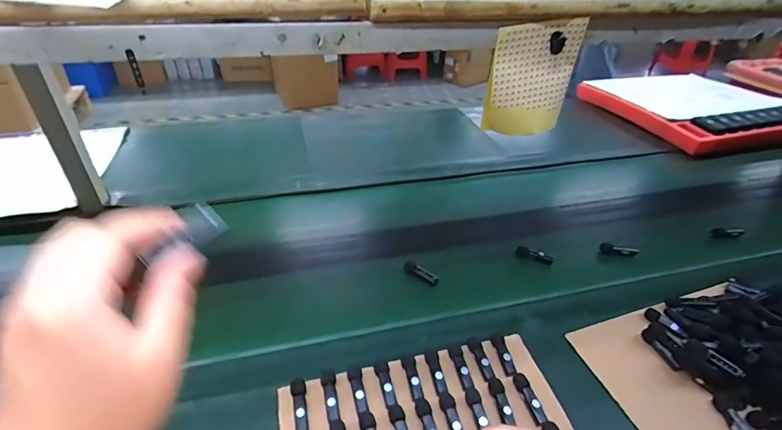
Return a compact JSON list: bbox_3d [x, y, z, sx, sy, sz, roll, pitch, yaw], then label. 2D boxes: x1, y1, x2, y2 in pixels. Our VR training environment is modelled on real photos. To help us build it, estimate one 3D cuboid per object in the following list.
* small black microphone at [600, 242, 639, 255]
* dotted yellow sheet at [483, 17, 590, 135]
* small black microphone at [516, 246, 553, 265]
[{"bbox_3d":[0.436,0.066,0.804,0.065,0.023,0.017,6,33,28],"label":"small black microphone"},{"bbox_3d":[0.152,-0.147,0.462,0.098,0.119,0.022,-8,37,-14],"label":"dotted yellow sheet"},{"bbox_3d":[0.270,0.074,0.791,0.068,0.014,0.024,13,37,14],"label":"small black microphone"}]

